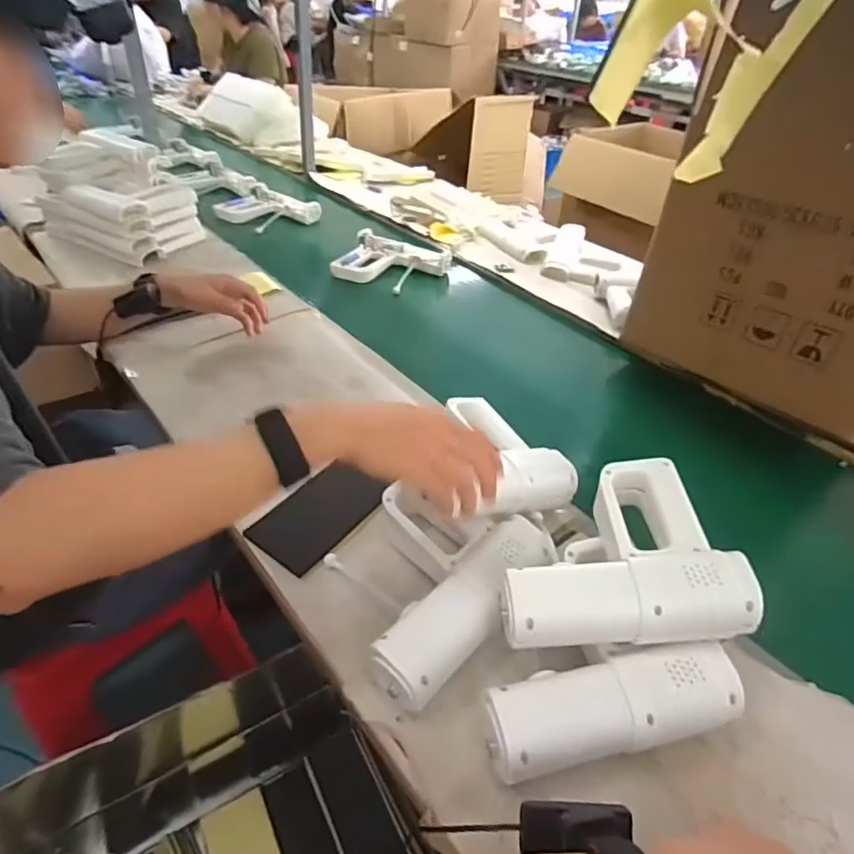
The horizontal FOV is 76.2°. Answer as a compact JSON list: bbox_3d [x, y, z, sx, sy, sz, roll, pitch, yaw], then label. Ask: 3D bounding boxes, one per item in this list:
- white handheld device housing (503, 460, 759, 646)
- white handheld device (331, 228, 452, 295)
[{"bbox_3d":[0.170,0.107,0.512,0.204,0.053,0.191,2,39,-1],"label":"white handheld device housing"},{"bbox_3d":[-0.079,-0.352,1.182,0.233,0.049,0.191,17,41,16],"label":"white handheld device"}]

